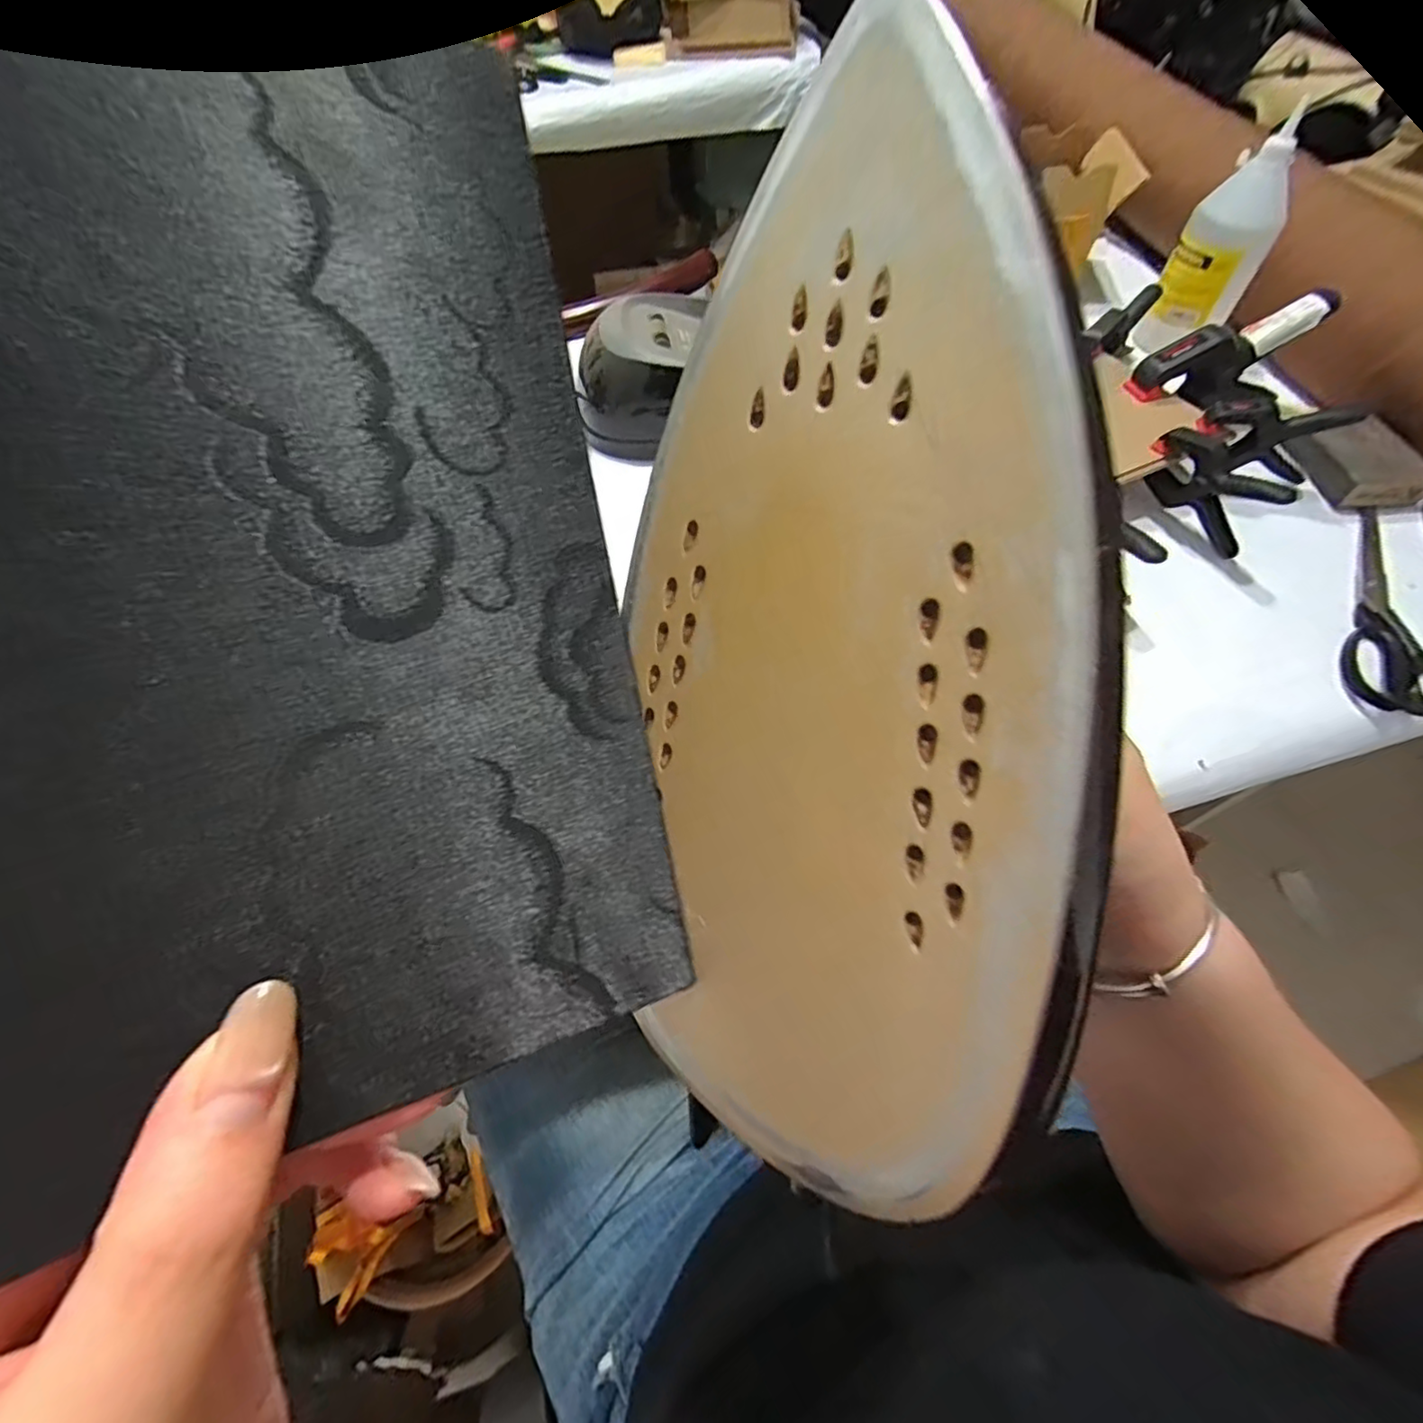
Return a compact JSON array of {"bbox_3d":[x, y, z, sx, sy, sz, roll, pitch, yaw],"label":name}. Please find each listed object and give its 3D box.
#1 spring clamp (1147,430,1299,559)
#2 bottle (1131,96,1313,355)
[{"bbox_3d":[0.409,-0.187,0.518,0.022,0.071,0.110,-27,62,-13],"label":"spring clamp"},{"bbox_3d":[0.508,-0.459,0.629,0.081,0.168,0.093,22,63,15],"label":"bottle"}]

